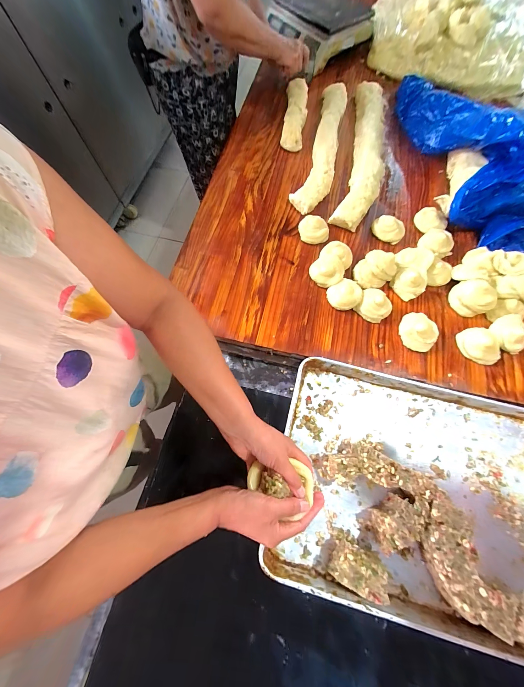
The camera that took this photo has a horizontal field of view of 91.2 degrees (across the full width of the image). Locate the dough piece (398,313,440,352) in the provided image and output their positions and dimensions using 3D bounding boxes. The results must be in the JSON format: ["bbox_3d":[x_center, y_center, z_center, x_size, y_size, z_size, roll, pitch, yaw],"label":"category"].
[{"bbox_3d":[0.356,-0.029,0.578,0.081,0.032,0.085,0,70,1],"label":"dough piece"}]

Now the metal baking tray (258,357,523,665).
[{"bbox_3d":[0.338,0.288,0.490,0.611,0.071,0.403,14,67,5],"label":"metal baking tray"}]

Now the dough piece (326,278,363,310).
[{"bbox_3d":[0.202,-0.119,0.610,0.086,0.033,0.071,-29,72,-9],"label":"dough piece"}]

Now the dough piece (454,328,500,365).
[{"bbox_3d":[0.482,0.004,0.566,0.071,0.033,0.081,-3,70,0],"label":"dough piece"}]

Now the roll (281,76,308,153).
[{"bbox_3d":[0.107,-0.750,0.832,0.071,0.046,0.293,6,70,3],"label":"roll"}]

